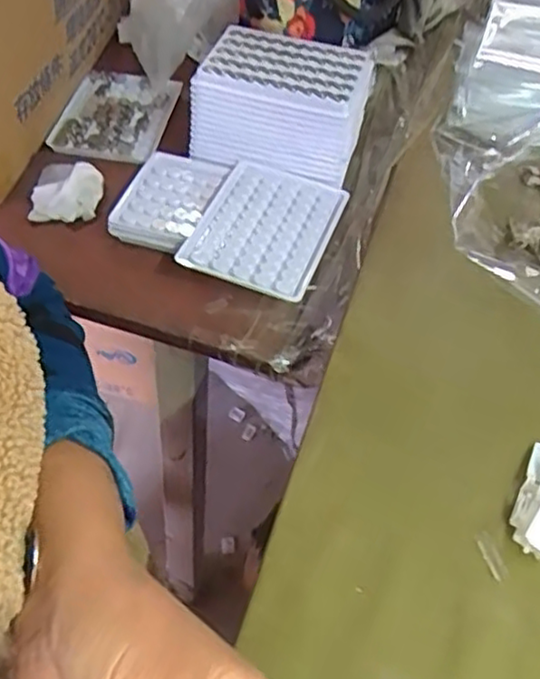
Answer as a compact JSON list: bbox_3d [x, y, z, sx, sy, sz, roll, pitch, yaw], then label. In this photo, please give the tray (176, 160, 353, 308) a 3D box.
[{"bbox_3d":[-0.004,-0.084,0.526,0.096,0.011,0.125,18,51,10],"label":"tray"}]

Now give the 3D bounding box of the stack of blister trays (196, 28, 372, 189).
[{"bbox_3d":[0.012,-0.193,0.566,0.133,0.066,0.098,16,48,9],"label":"stack of blister trays"}]

